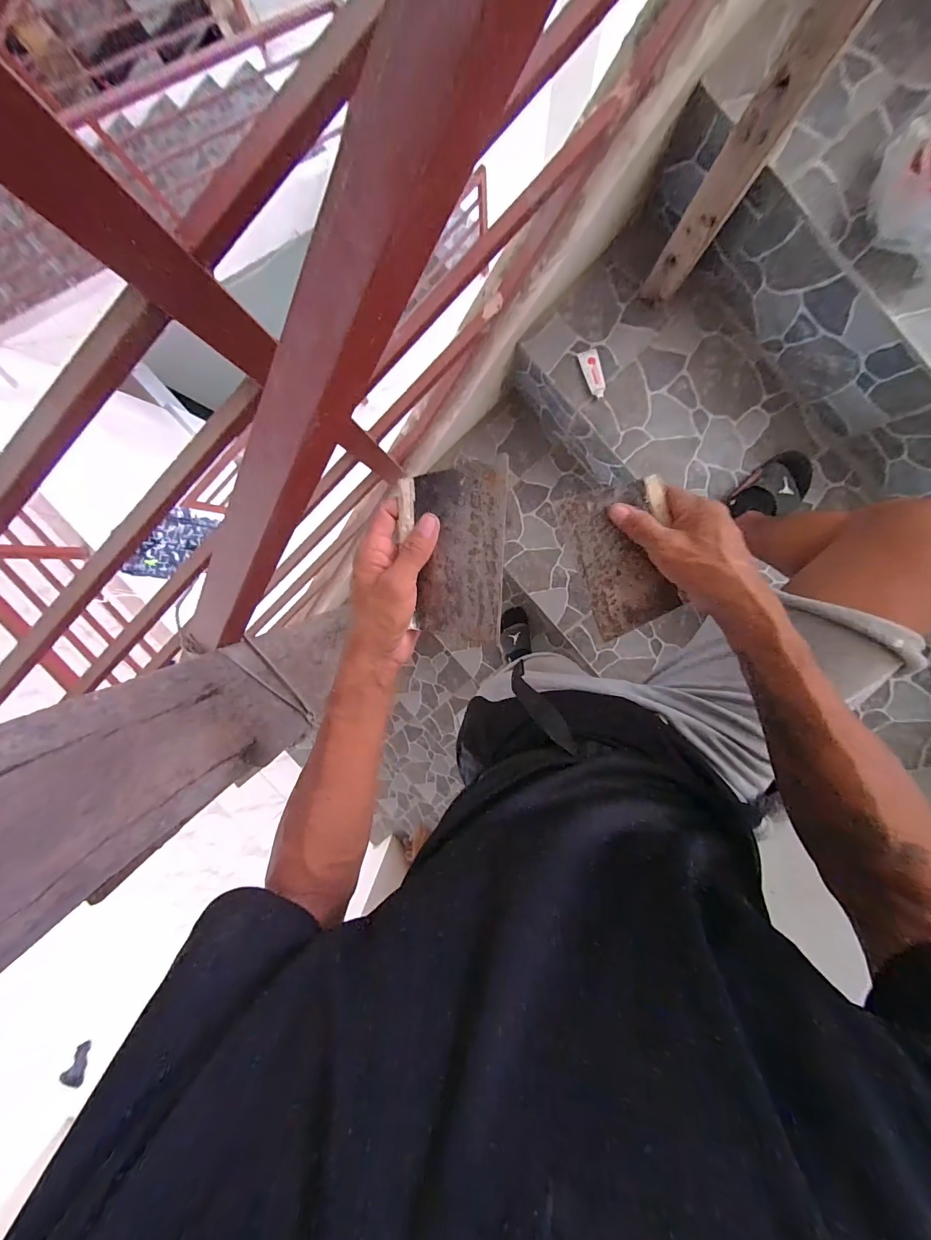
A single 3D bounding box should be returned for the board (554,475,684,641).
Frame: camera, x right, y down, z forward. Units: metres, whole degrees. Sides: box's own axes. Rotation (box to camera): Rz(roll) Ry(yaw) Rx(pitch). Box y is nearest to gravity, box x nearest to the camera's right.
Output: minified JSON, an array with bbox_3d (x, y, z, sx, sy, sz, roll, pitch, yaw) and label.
[{"bbox_3d":[0.147,-0.059,0.377,0.085,0.018,0.132,-21,96,7],"label":"board"}]

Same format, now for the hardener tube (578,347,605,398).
[{"bbox_3d":[0.260,-0.499,0.832,0.037,0.026,0.094,-20,96,7],"label":"hardener tube"}]

